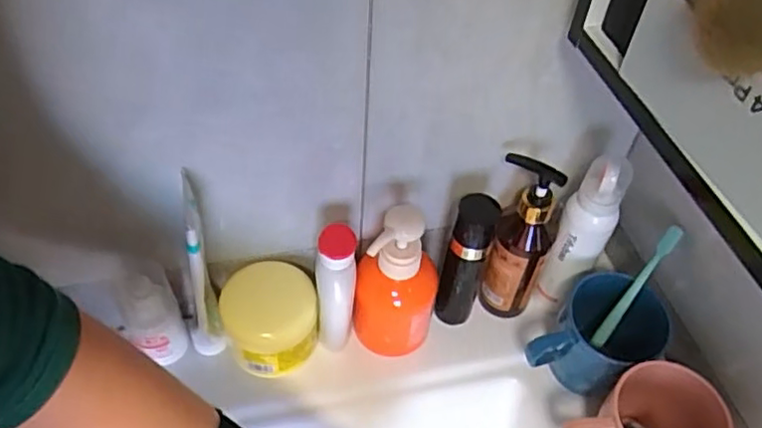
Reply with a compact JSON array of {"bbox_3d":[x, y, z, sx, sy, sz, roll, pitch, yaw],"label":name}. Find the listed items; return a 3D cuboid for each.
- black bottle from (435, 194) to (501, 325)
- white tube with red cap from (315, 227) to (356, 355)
[{"bbox_3d":[0.075,0.044,0.577,0.038,0.154,0.040,13,50,7],"label":"black bottle"},{"bbox_3d":[-0.038,0.065,0.545,0.031,0.141,0.041,4,49,-1],"label":"white tube with red cap"}]

